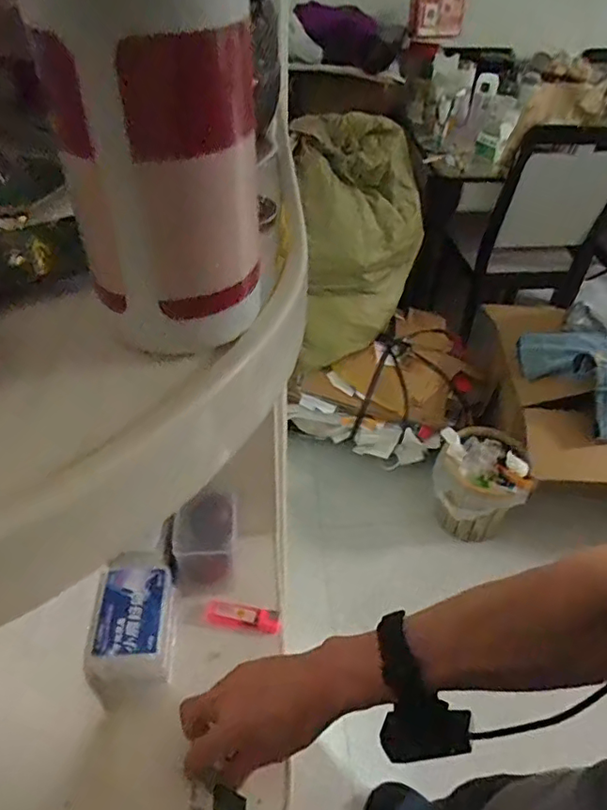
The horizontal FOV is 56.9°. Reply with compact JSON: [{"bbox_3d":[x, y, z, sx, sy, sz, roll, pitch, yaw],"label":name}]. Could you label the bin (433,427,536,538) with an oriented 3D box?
[{"bbox_3d":[0.518,0.235,1.710,0.255,0.298,0.260,14,44,13],"label":"bin"}]

